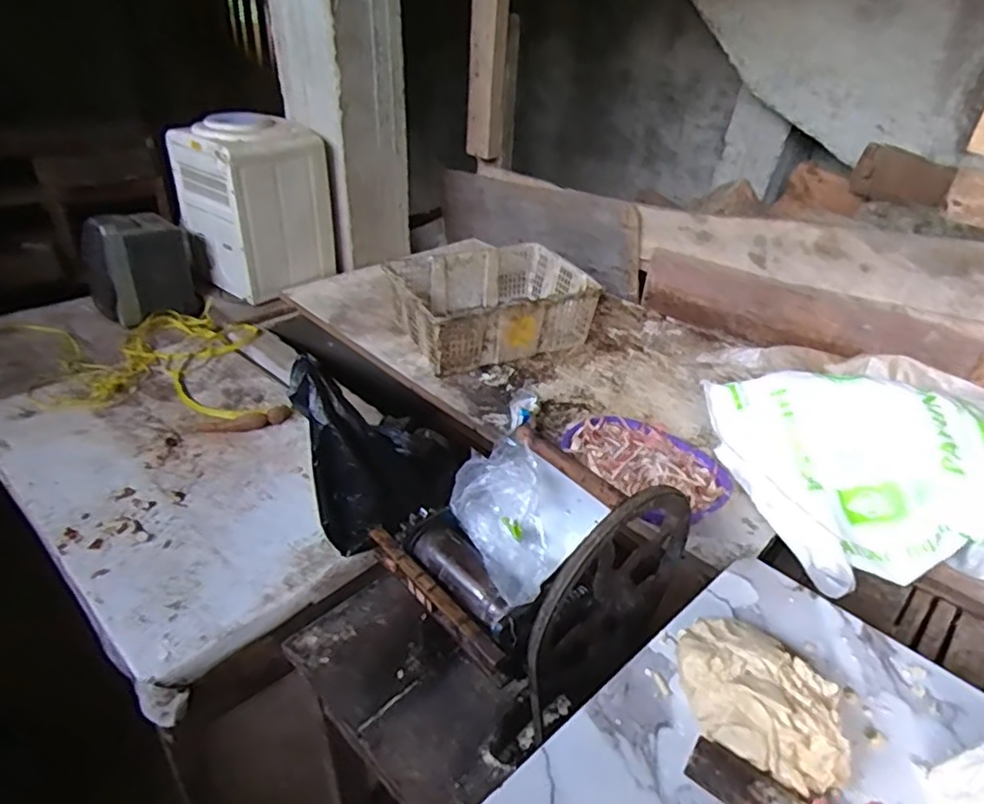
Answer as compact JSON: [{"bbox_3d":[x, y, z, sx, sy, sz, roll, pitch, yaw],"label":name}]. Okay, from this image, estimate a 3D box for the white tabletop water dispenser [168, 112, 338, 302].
[{"bbox_3d":[-0.677,-0.546,1.786,0.336,0.453,0.315,24,39,28],"label":"white tabletop water dispenser"}]

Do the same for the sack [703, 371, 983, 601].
[{"bbox_3d":[0.739,0.122,1.043,0.660,0.188,0.419,5,34,2],"label":"sack"}]

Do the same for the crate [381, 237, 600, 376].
[{"bbox_3d":[-0.007,-0.262,1.613,0.467,0.138,0.358,-14,37,-24],"label":"crate"}]

